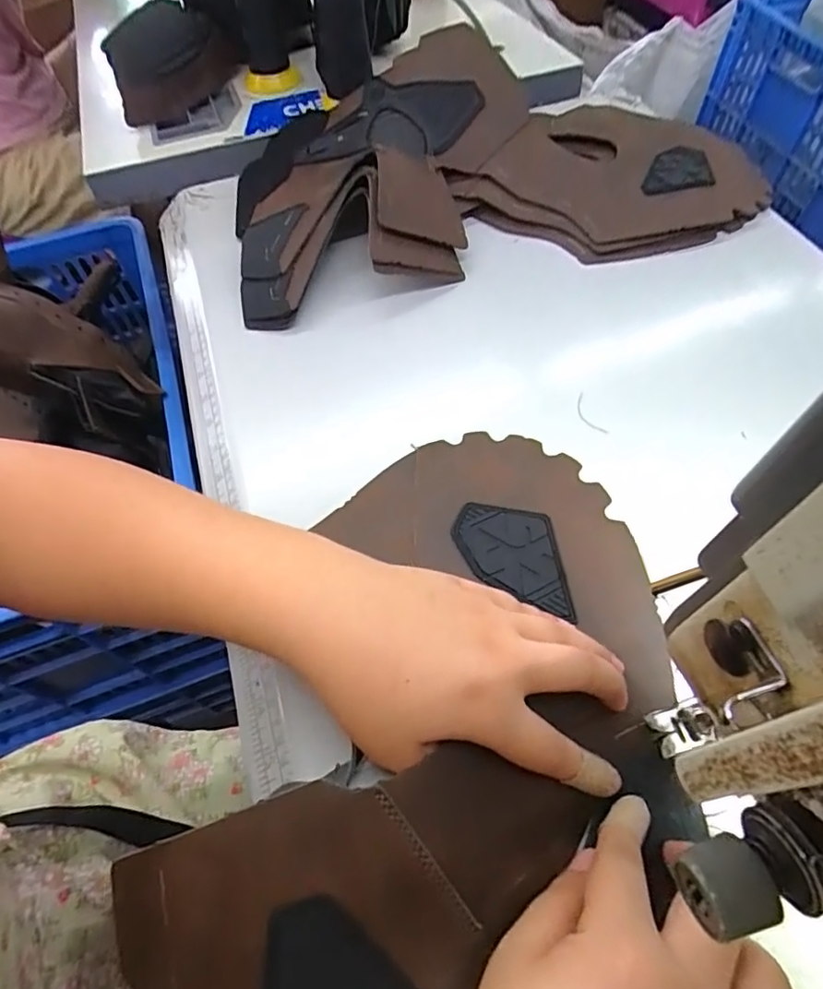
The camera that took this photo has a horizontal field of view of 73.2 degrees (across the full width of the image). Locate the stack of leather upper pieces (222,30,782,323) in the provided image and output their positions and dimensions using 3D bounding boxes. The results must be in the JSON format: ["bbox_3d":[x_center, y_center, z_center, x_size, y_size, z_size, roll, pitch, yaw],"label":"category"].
[{"bbox_3d":[0.060,-0.297,0.491,0.440,0.068,0.260,-11,58,-3],"label":"stack of leather upper pieces"}]

